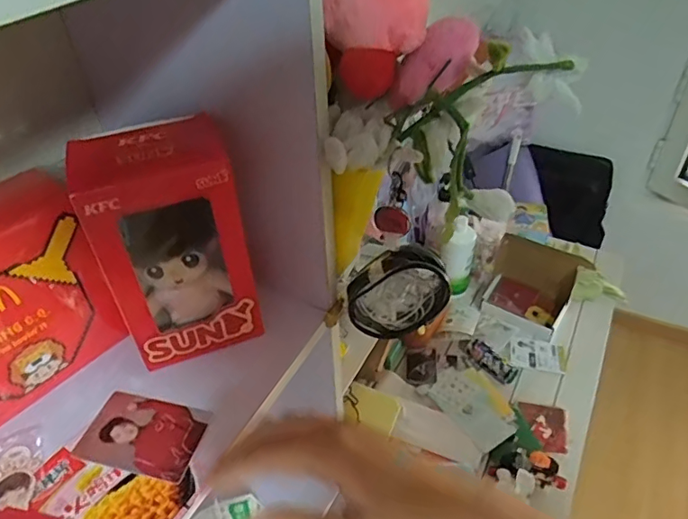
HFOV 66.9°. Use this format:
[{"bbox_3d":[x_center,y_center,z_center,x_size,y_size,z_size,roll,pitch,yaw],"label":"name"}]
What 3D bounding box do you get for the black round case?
[{"bbox_3d":[0.048,0.029,0.477,0.092,0.098,0.025,-1,40,2],"label":"black round case"}]

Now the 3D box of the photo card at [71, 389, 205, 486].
[{"bbox_3d":[-0.154,0.133,0.400,0.090,0.004,0.058,9,41,14],"label":"photo card"}]

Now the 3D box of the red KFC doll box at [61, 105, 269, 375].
[{"bbox_3d":[-0.133,-0.011,0.422,0.110,0.177,0.082,-13,41,-12],"label":"red KFC doll box"}]

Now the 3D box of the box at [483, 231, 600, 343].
[{"bbox_3d":[0.357,0.052,0.996,0.164,0.145,0.104,17,44,22],"label":"box"}]

